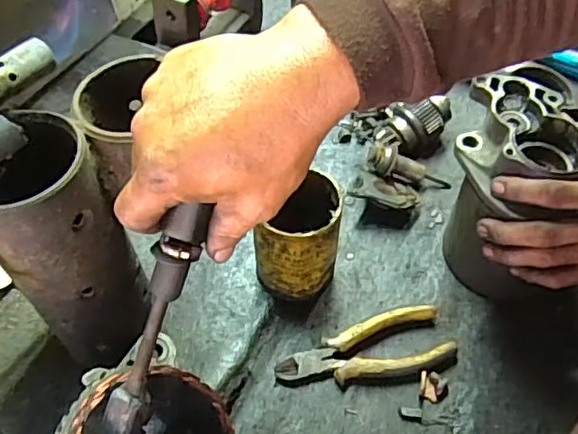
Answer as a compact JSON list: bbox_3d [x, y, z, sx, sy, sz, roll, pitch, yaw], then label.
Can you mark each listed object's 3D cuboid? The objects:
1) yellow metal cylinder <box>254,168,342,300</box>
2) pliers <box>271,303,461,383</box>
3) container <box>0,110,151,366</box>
[{"bbox_3d":[0.009,0.019,0.533,0.074,0.114,0.071,4,53,7],"label":"yellow metal cylinder"},{"bbox_3d":[0.066,0.117,0.522,0.154,0.017,0.054,-12,53,-5],"label":"pliers"},{"bbox_3d":[-0.165,0.028,0.450,0.085,0.210,0.093,-29,56,-17],"label":"container"}]

